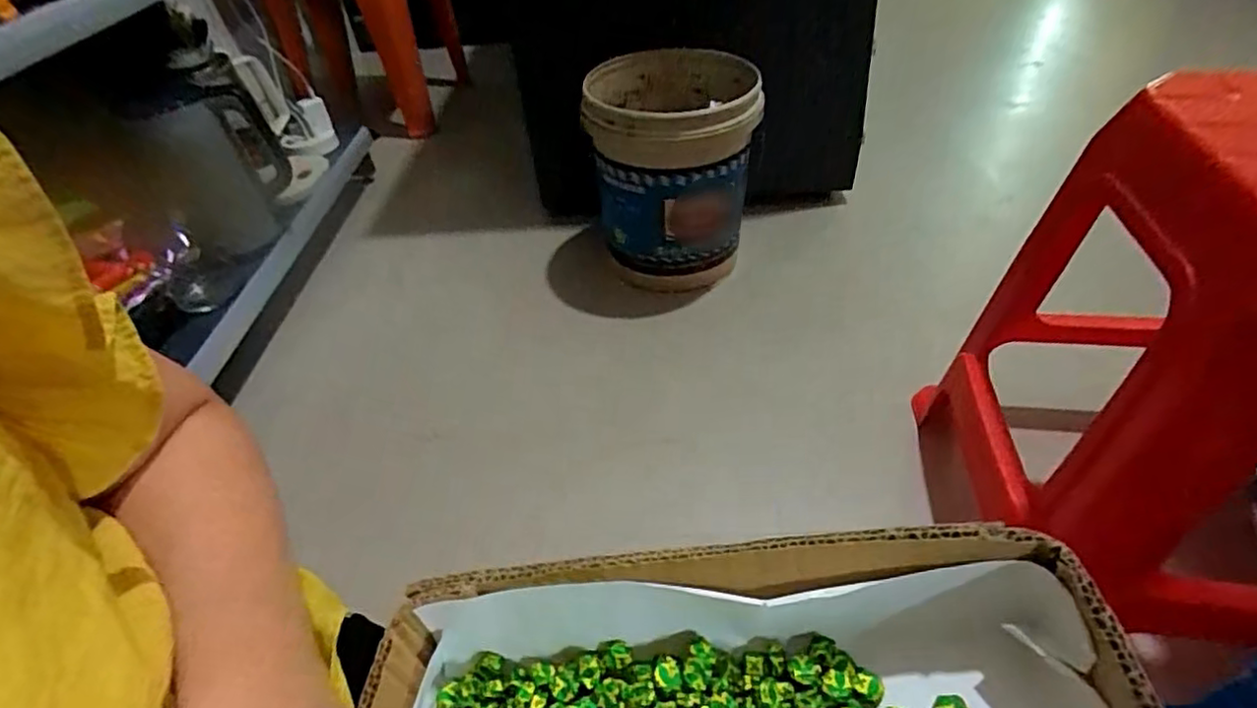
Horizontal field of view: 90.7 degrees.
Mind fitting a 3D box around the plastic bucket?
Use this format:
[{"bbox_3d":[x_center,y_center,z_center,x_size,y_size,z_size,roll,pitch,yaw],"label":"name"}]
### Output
[{"bbox_3d":[0.066,-0.279,0.990,0.242,0.333,0.219,-1,43,3],"label":"plastic bucket"}]

